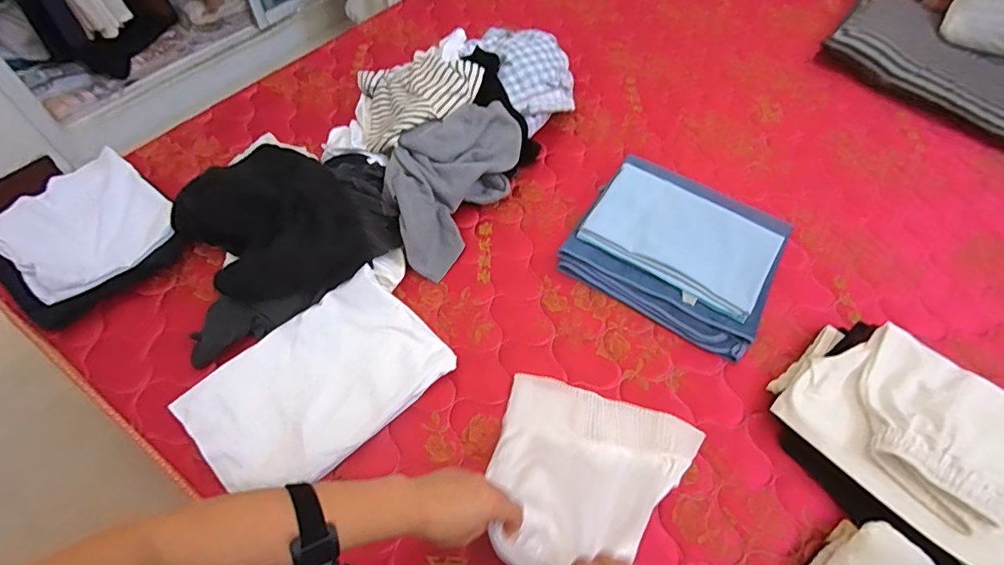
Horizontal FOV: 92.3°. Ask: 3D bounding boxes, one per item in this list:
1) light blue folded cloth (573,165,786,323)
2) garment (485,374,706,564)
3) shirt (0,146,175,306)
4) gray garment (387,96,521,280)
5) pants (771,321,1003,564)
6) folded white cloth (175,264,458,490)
[{"bbox_3d":[0.322,-0.083,0.866,0.314,0.038,0.197,33,61,15],"label":"light blue folded cloth"},{"bbox_3d":[0.123,0.250,0.609,0.268,0.134,0.273,16,58,5],"label":"garment"},{"bbox_3d":[-0.703,-0.108,0.806,0.251,0.042,0.232,34,61,16],"label":"shirt"},{"bbox_3d":[-0.099,-0.196,0.912,0.186,0.112,0.357,29,60,13],"label":"gray garment"},{"bbox_3d":[0.576,0.201,0.645,0.223,0.053,0.306,-41,57,-9],"label":"pants"},{"bbox_3d":[-0.267,0.145,0.714,0.329,0.040,0.231,-38,68,-25],"label":"folded white cloth"}]

